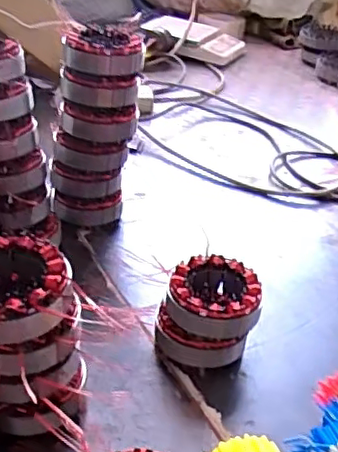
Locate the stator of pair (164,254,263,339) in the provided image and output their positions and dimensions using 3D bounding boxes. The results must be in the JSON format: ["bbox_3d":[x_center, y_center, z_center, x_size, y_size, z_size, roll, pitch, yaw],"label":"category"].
[{"bbox_3d":[0.041,0.066,0.572,0.086,0.038,0.084,9,32,10],"label":"stator of pair"}]

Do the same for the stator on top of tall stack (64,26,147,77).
[{"bbox_3d":[-0.073,-0.196,0.690,0.090,0.037,0.074,4,31,-3],"label":"stator on top of tall stack"}]

